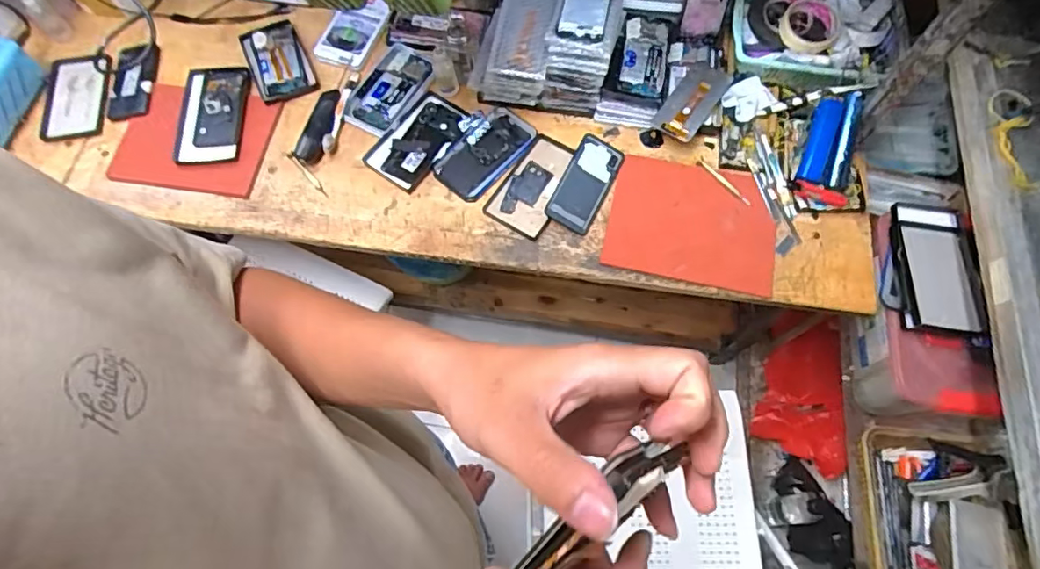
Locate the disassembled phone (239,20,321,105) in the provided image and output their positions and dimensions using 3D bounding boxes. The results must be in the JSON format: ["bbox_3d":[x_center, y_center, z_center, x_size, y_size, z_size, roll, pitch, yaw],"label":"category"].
[{"bbox_3d":[-0.422,-0.391,0.960,0.098,0.021,0.161,-24,70,-8],"label":"disassembled phone"}]

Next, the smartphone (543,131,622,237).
[{"bbox_3d":[0.108,-0.165,0.895,0.078,0.014,0.168,28,74,1],"label":"smartphone"}]

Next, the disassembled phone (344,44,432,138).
[{"bbox_3d":[-0.229,-0.338,0.957,0.095,0.013,0.171,30,77,4],"label":"disassembled phone"}]

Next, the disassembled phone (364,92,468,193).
[{"bbox_3d":[-0.169,-0.244,0.931,0.102,0.018,0.173,33,73,13],"label":"disassembled phone"}]

